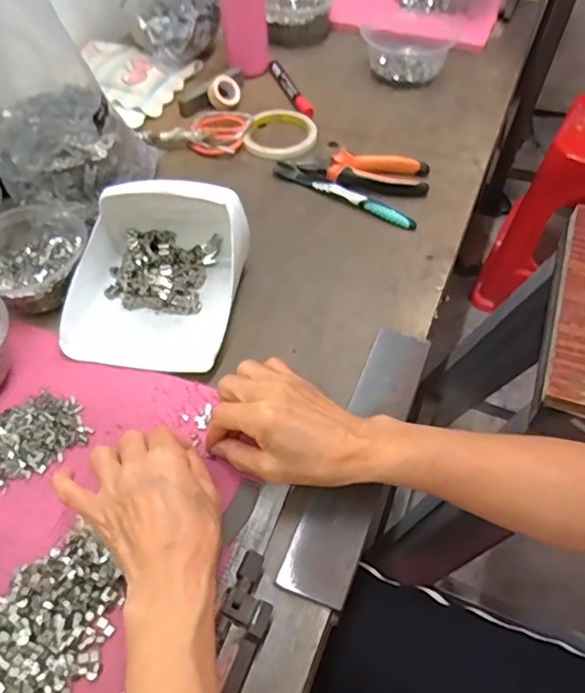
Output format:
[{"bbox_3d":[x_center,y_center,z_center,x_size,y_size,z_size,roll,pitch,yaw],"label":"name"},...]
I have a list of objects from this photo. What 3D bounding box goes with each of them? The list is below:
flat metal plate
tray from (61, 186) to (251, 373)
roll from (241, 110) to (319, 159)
[{"bbox_3d":[0.058,0.082,0.455,0.048,0.009,0.243,18,58,14],"label":"flat metal plate"},{"bbox_3d":[-0.127,-0.075,0.521,0.156,0.084,0.177,7,53,5],"label":"tray"},{"bbox_3d":[-0.016,-0.272,0.719,0.087,0.013,0.100,19,56,9],"label":"roll"}]

